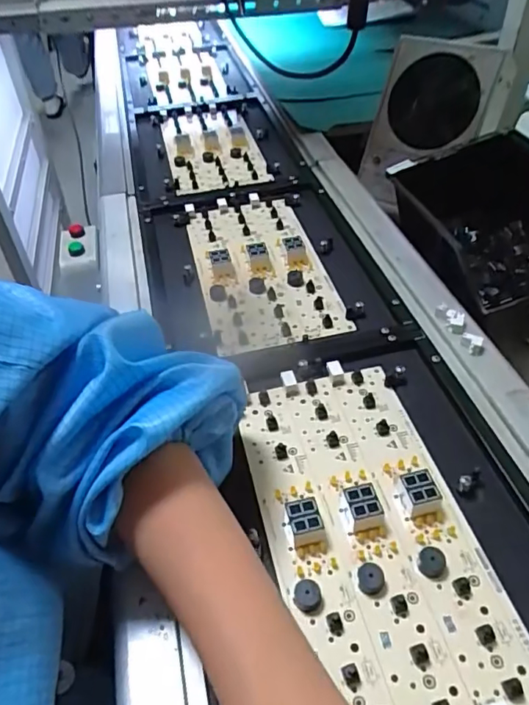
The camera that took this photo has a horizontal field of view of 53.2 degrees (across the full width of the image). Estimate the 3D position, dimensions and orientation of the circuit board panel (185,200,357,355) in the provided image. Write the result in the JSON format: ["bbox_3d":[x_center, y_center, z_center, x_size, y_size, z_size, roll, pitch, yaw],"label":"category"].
[{"bbox_3d":[-0.008,-0.099,0.584,0.130,0.023,0.254,-11,46,-7],"label":"circuit board panel"}]

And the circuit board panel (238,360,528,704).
[{"bbox_3d":[0.066,0.105,0.358,0.131,0.018,0.258,-10,46,-6],"label":"circuit board panel"}]

